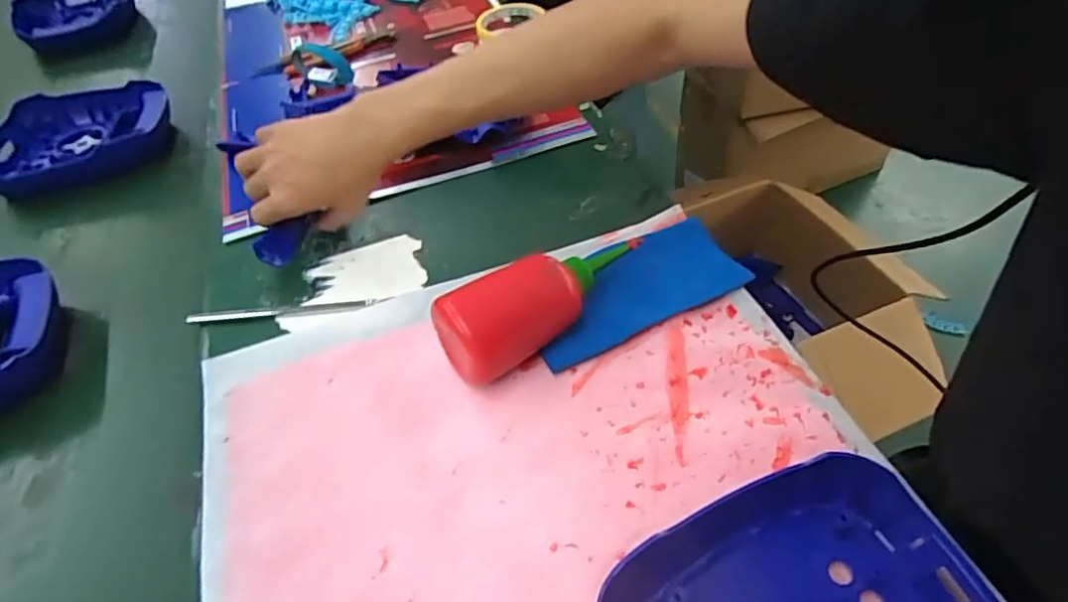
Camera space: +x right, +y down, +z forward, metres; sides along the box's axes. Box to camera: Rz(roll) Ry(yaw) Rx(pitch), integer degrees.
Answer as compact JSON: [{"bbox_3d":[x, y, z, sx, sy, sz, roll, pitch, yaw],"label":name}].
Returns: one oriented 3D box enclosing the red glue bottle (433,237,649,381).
[{"bbox_3d":[0.008,-0.006,0.420,0.164,0.064,0.052,-34,55,-22],"label":"red glue bottle"}]

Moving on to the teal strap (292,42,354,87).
[{"bbox_3d":[-0.257,-0.283,0.696,0.064,0.048,0.027,5,50,10],"label":"teal strap"}]

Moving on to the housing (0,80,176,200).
[{"bbox_3d":[-0.520,-0.193,0.674,0.201,0.039,0.179,-20,51,-11],"label":"housing"}]

